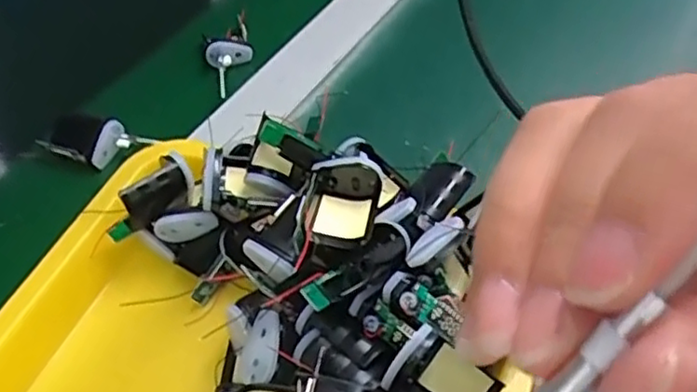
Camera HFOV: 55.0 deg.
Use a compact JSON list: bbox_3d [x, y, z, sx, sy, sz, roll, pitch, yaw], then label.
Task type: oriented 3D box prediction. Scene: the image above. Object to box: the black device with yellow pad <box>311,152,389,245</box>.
[{"bbox_3d":[-0.002,0.005,0.323,0.033,0.028,0.039,4,49,8],"label":"black device with yellow pad"}]

